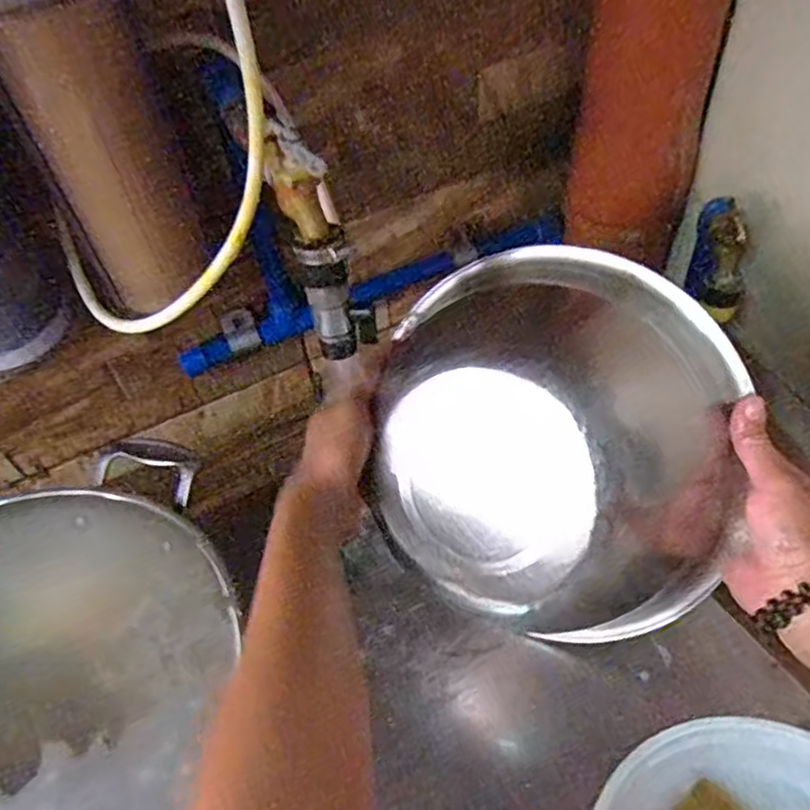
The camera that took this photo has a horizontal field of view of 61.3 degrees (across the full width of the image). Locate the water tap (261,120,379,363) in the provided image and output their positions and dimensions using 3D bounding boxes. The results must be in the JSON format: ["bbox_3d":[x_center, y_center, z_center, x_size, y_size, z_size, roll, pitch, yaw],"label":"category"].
[{"bbox_3d":[-0.047,-0.090,0.389,0.034,0.125,0.055,-19,51,-10],"label":"water tap"}]

